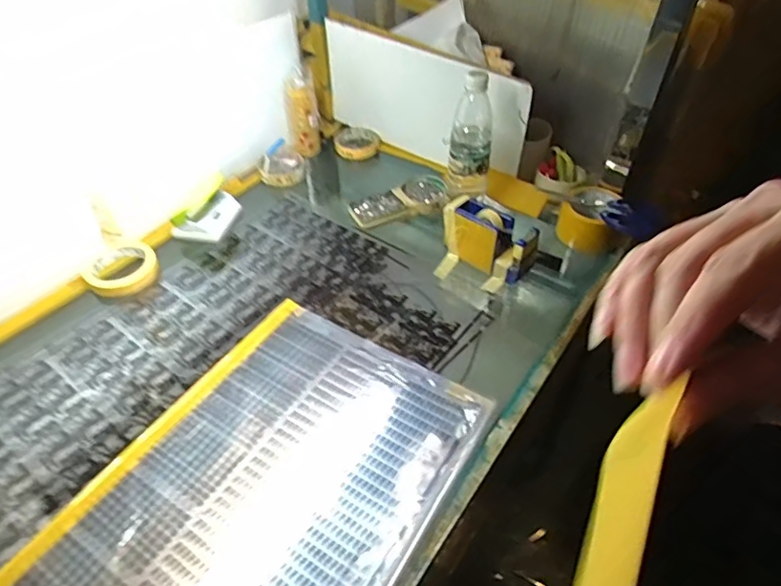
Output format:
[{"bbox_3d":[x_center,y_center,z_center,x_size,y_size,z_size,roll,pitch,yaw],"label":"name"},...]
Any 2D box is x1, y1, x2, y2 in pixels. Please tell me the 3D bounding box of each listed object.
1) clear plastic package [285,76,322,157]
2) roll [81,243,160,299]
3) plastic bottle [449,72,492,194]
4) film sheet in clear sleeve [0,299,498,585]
[{"bbox_3d":[-0.162,-0.326,1.010,0.057,0.133,0.038,-10,45,-8],"label":"clear plastic package"},{"bbox_3d":[-0.391,-0.036,0.790,0.098,0.020,0.103,-1,44,1],"label":"roll"},{"bbox_3d":[0.123,-0.238,0.822,0.063,0.183,0.059,6,45,8],"label":"plastic bottle"},{"bbox_3d":[-0.131,0.206,0.563,0.320,0.006,0.449,23,50,24],"label":"film sheet in clear sleeve"}]

